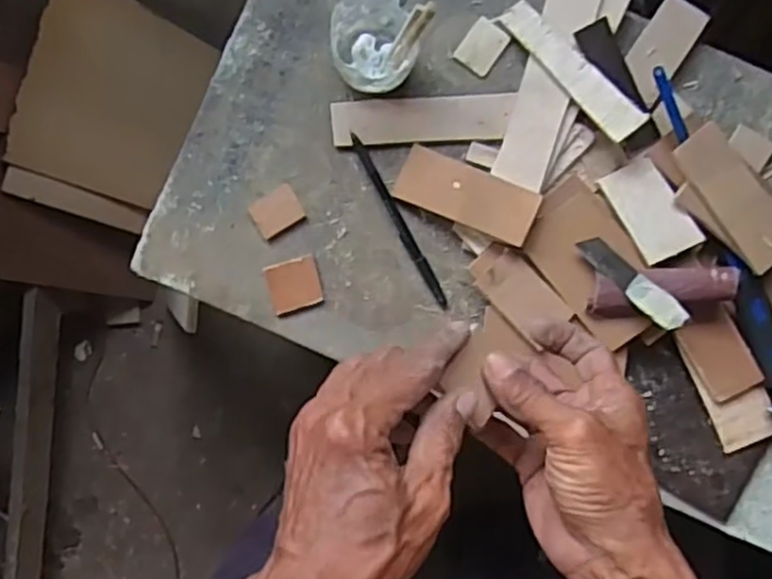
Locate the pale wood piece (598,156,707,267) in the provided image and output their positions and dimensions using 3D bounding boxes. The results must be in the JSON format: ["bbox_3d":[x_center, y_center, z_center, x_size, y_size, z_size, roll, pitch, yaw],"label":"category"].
[{"bbox_3d":[0.199,-0.060,0.546,0.043,0.004,0.078,-28,72,7],"label":"pale wood piece"}]

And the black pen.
[{"bbox_3d":[0.010,-0.052,0.563,0.009,0.009,0.148,-28,90,-1],"label":"black pen"}]

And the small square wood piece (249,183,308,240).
[{"bbox_3d":[-0.085,-0.060,0.567,0.037,0.006,0.031,-31,90,-1],"label":"small square wood piece"}]

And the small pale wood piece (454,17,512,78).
[{"bbox_3d":[0.076,-0.191,0.570,0.030,0.004,0.039,37,89,-1],"label":"small pale wood piece"}]

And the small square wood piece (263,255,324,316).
[{"bbox_3d":[-0.071,-0.003,0.567,0.039,0.004,0.039,-16,90,-1],"label":"small square wood piece"}]

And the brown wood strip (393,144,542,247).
[{"bbox_3d":[0.061,-0.072,0.548,0.107,0.005,0.043,24,91,17],"label":"brown wood strip"}]

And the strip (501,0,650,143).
[{"bbox_3d":[0.140,-0.168,0.544,0.028,0.008,0.137,-41,71,12],"label":"strip"}]

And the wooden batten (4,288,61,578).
[{"bbox_3d":[-0.500,0.287,1.020,0.027,0.083,0.559,4,90,-1],"label":"wooden batten"}]

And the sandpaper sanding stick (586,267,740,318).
[{"bbox_3d":[0.202,0.002,0.532,0.103,0.017,0.033,-5,92,10],"label":"sandpaper sanding stick"}]

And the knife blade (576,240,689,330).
[{"bbox_3d":[0.178,-0.005,0.527,0.090,0.006,0.021,43,89,12],"label":"knife blade"}]

